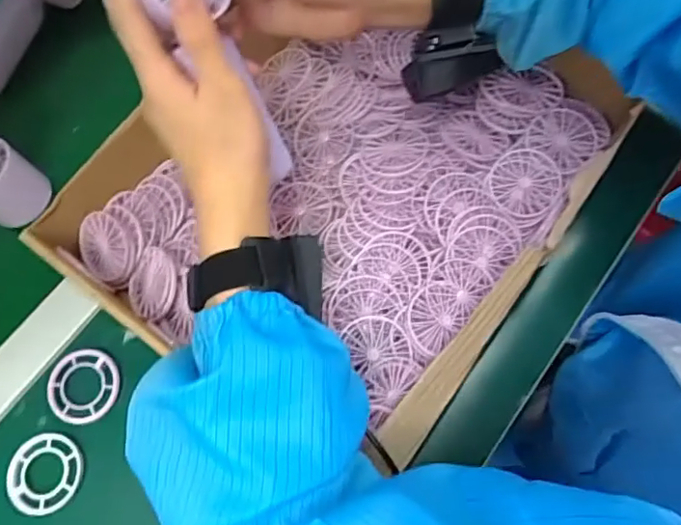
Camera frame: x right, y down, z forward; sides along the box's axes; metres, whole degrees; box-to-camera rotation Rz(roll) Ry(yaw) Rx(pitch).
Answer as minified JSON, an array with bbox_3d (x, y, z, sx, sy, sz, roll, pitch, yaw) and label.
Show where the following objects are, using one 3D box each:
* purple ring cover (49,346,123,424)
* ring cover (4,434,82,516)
[{"bbox_3d":[-0.192,0.092,0.412,0.053,0.006,0.054,8,71,4],"label":"purple ring cover"},{"bbox_3d":[-0.210,0.149,0.393,0.052,0.004,0.053,-4,71,0],"label":"ring cover"}]

